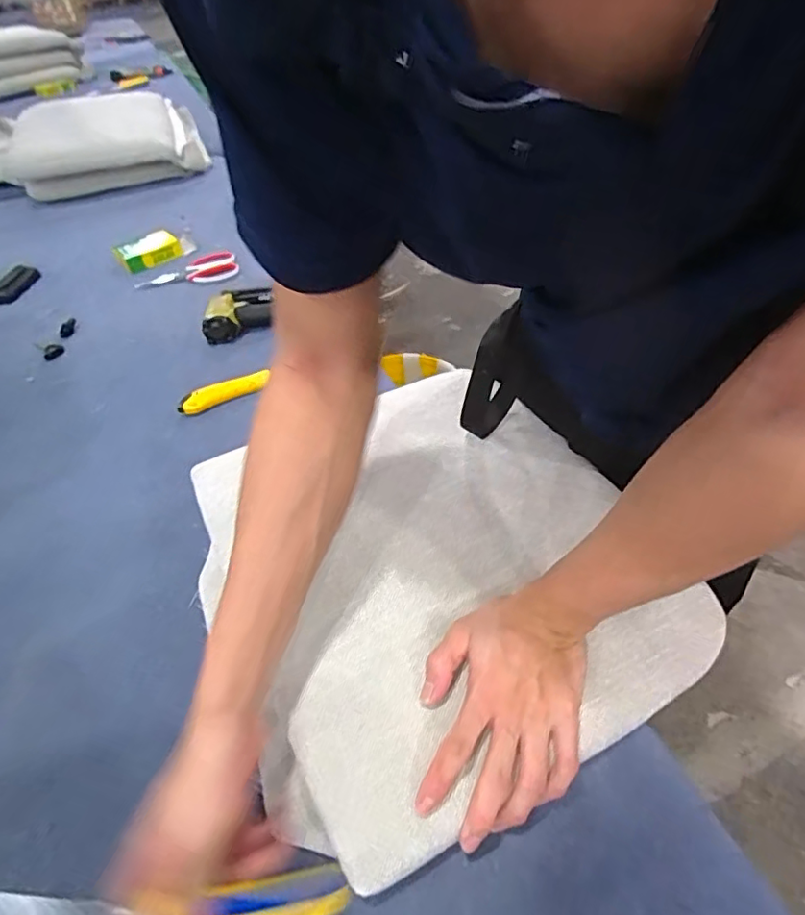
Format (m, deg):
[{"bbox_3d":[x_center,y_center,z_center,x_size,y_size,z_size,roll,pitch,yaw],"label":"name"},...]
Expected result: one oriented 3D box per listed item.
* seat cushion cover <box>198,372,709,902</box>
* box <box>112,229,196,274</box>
[{"bbox_3d":[0.018,0.098,0.556,0.392,0.049,0.420,-24,48,-17],"label":"seat cushion cover"},{"bbox_3d":[-0.503,-0.420,1.152,0.137,0.016,0.117,-32,51,-23],"label":"box"}]

